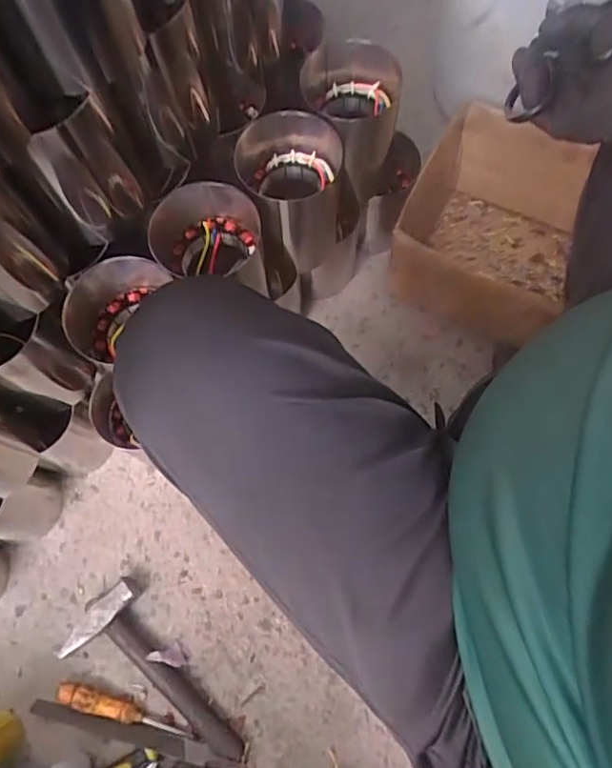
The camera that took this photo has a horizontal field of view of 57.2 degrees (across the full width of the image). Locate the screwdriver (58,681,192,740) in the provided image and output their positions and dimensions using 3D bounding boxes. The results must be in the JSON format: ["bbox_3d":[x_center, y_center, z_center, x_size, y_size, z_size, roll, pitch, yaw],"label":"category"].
[{"bbox_3d":[-0.238,0.428,0.739,0.181,0.022,0.025,12,73,6],"label":"screwdriver"}]

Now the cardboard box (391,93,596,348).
[{"bbox_3d":[0.297,-0.241,0.871,0.267,0.165,0.318,23,74,9],"label":"cardboard box"}]

